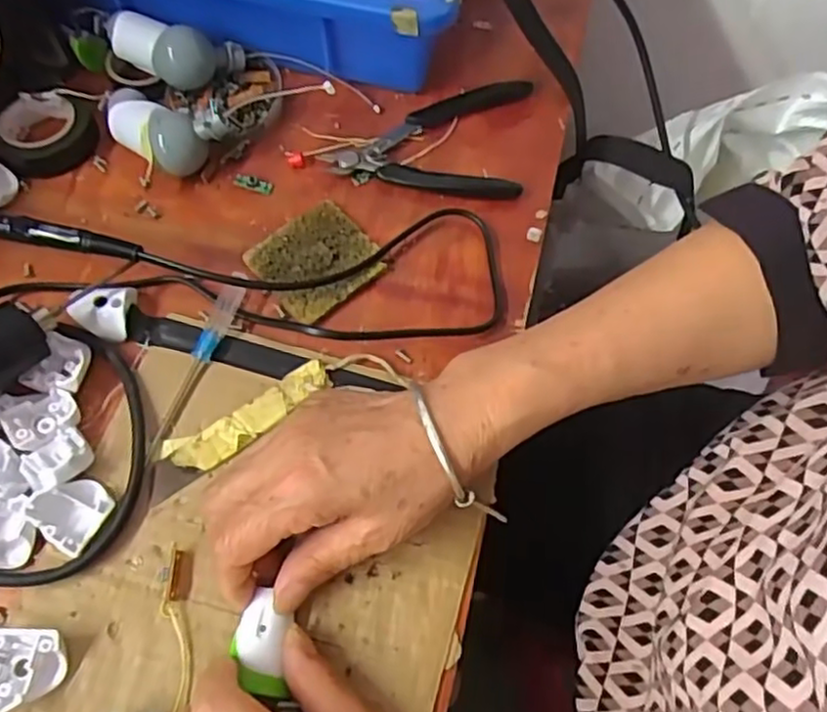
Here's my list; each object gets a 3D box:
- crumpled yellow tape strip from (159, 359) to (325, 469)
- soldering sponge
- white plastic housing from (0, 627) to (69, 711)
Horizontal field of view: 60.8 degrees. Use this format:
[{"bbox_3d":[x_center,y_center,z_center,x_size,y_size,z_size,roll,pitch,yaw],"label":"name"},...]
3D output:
[{"bbox_3d":[-0.083,0.032,0.358,0.089,0.007,0.024,-30,67,-15],"label":"crumpled yellow tape strip"},{"bbox_3d":[-0.056,-0.056,0.407,0.064,0.008,0.065,-36,68,-17],"label":"soldering sponge"},{"bbox_3d":[-0.168,0.134,0.300,0.033,0.011,0.033,4,62,2],"label":"white plastic housing"}]

